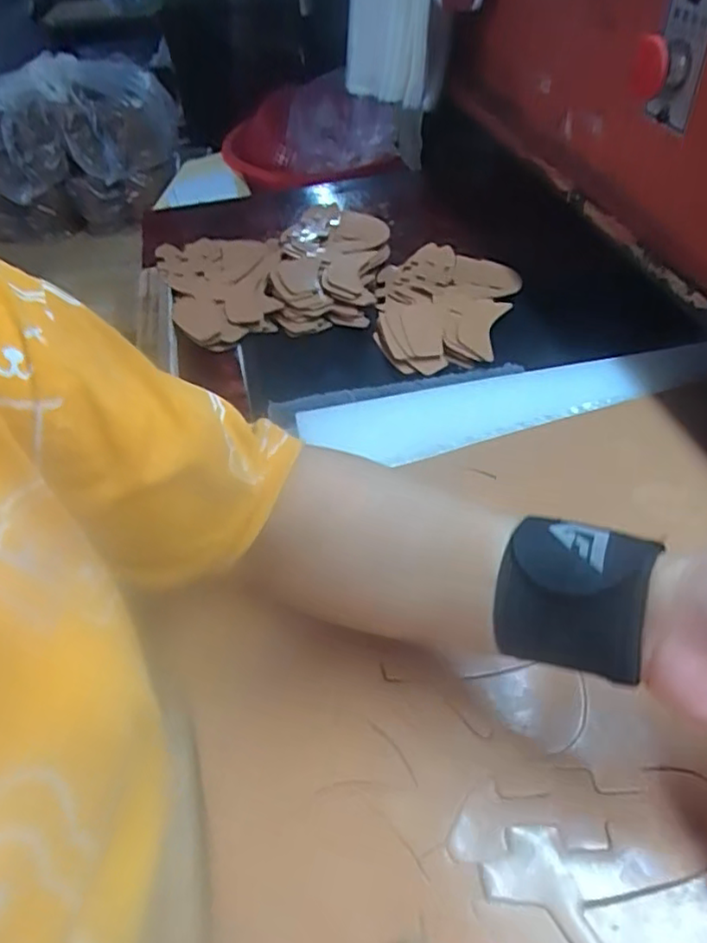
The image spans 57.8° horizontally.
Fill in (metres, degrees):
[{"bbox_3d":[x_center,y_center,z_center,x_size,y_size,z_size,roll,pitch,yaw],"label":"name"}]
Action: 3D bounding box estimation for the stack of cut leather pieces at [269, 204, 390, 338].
[{"bbox_3d":[-0.024,-0.230,0.698,0.120,0.027,0.221,-2,47,1],"label":"stack of cut leather pieces"}]

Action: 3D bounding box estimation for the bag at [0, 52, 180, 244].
[{"bbox_3d":[-0.538,-0.629,1.246,0.364,0.254,0.212,-6,48,-2],"label":"bag"}]

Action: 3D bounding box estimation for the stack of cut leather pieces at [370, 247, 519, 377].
[{"bbox_3d":[0.094,-0.170,0.649,0.139,0.026,0.202,3,47,6],"label":"stack of cut leather pieces"}]

